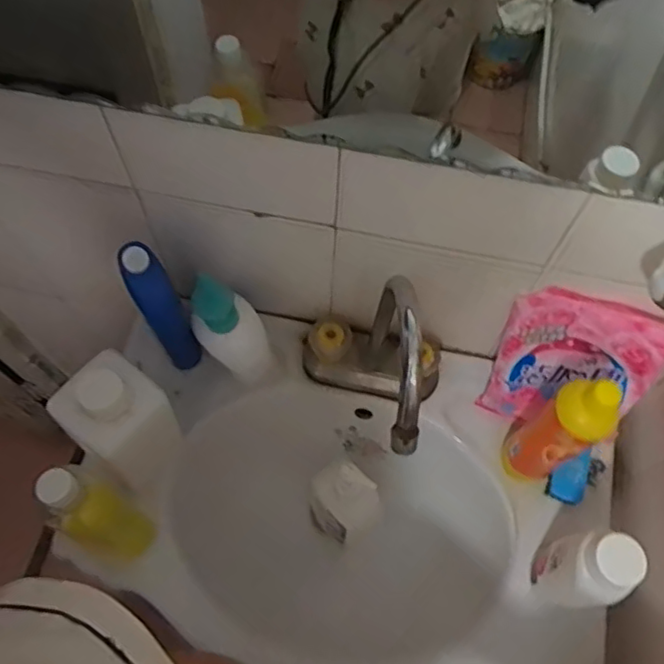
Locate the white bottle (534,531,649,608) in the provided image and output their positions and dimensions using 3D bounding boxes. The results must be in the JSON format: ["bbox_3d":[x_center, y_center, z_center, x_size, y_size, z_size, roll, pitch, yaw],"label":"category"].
[{"bbox_3d":[0.243,0.237,0.619,0.048,0.189,0.063,-14,65,-7],"label":"white bottle"}]

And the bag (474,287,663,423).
[{"bbox_3d":[0.263,0.036,0.689,0.156,0.193,0.040,16,45,9],"label":"bag"}]

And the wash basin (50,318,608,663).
[{"bbox_3d":[0.022,0.248,0.790,0.533,0.203,0.361,4,64,2],"label":"wash basin"}]

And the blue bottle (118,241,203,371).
[{"bbox_3d":[-0.183,-0.025,0.689,0.036,0.234,0.040,-4,64,-2],"label":"blue bottle"}]

